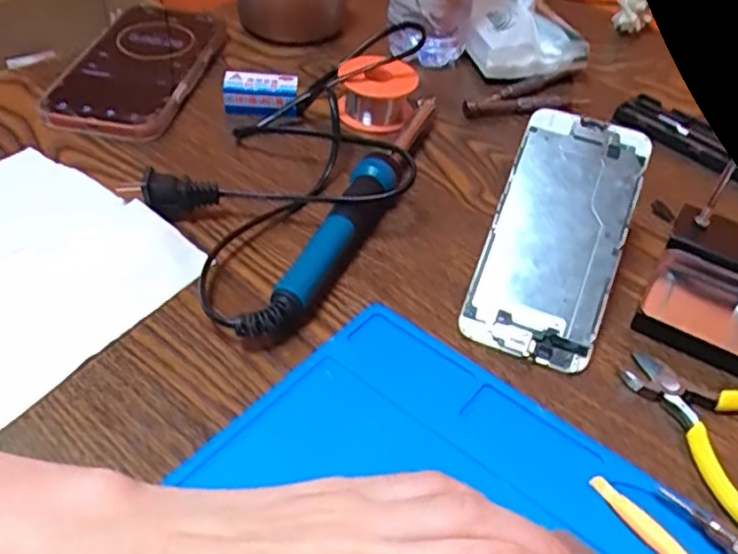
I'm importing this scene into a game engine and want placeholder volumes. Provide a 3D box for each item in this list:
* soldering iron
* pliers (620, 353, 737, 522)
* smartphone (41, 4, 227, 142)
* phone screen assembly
[{"bbox_3d":[-0.005,-0.043,0.384,0.023,0.024,0.230,19,46,12],"label":"soldering iron"},{"bbox_3d":[0.162,0.068,0.297,0.095,0.013,0.103,-33,56,-33],"label":"pliers"},{"bbox_3d":[-0.162,-0.155,0.482,0.080,0.013,0.174,10,44,3],"label":"smartphone"},{"bbox_3d":[0.096,-0.023,0.344,0.063,0.007,0.136,19,74,12],"label":"phone screen assembly"}]

